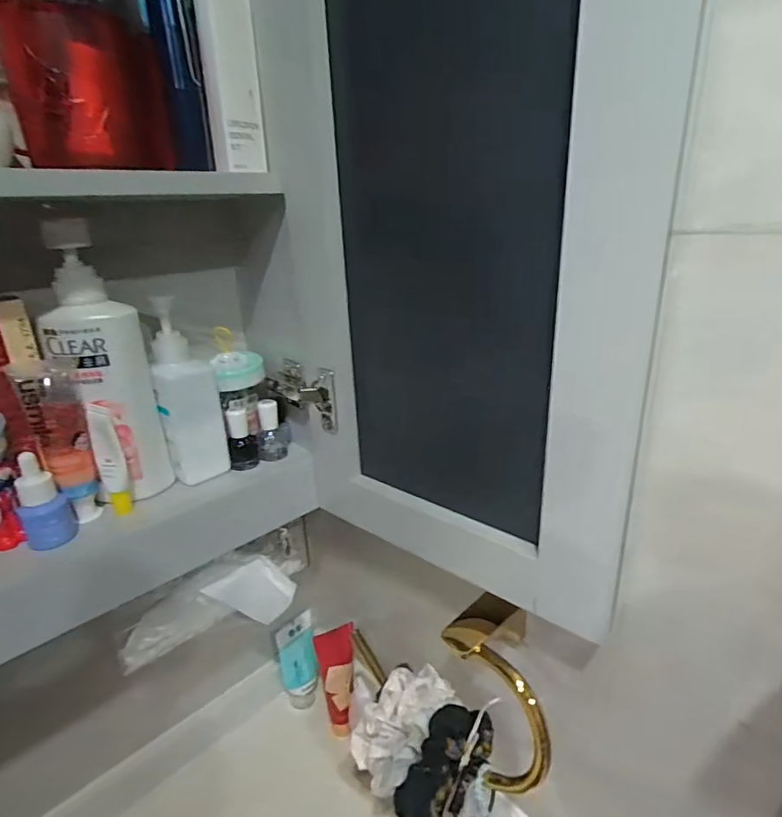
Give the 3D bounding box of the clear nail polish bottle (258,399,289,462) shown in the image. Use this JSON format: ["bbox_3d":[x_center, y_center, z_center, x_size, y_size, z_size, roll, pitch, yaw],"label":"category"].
[{"bbox_3d":[-0.124,0.024,0.521,0.022,0.068,0.030,-3,21,-1],"label":"clear nail polish bottle"}]

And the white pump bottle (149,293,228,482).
[{"bbox_3d":[-0.188,-0.011,0.469,0.053,0.158,0.044,-10,22,-20],"label":"white pump bottle"}]

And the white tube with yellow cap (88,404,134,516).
[{"bbox_3d":[-0.234,0.047,0.424,0.019,0.102,0.018,-14,24,-28],"label":"white tube with yellow cap"}]

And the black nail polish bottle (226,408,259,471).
[{"bbox_3d":[-0.149,0.031,0.503,0.028,0.056,0.024,-8,22,-15],"label":"black nail polish bottle"}]

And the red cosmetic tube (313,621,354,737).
[{"bbox_3d":[-0.066,0.347,0.642,0.045,0.149,0.033,-5,21,-6],"label":"red cosmetic tube"}]

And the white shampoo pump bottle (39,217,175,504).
[{"bbox_3d":[-0.242,-0.032,0.426,0.050,0.222,0.061,9,24,27],"label":"white shampoo pump bottle"}]

